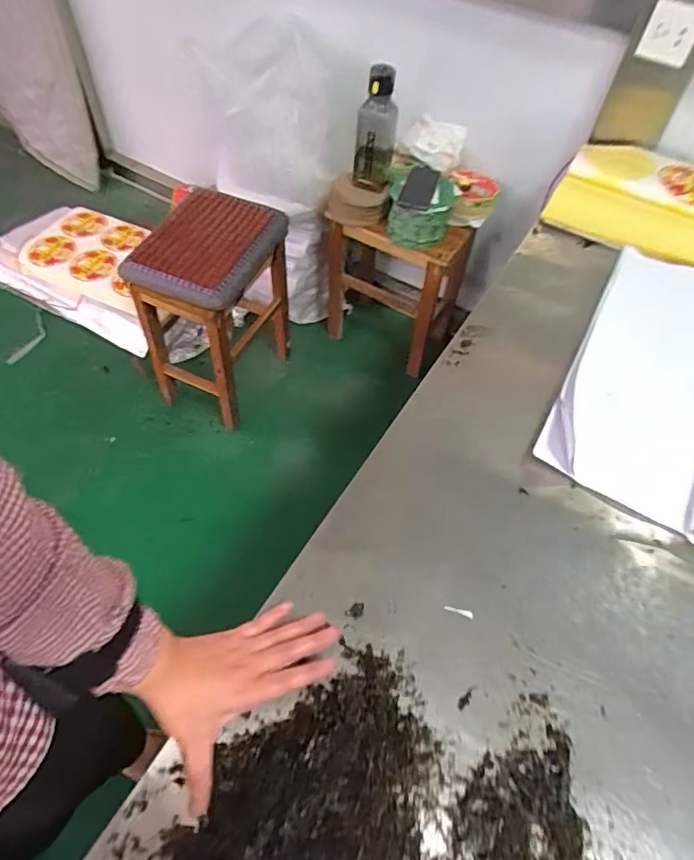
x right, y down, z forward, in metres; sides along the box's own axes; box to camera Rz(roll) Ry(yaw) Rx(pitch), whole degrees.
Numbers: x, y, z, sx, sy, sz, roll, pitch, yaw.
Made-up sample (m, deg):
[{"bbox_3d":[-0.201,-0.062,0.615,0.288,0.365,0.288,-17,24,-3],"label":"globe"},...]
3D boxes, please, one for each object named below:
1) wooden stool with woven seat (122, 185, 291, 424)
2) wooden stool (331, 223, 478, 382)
[{"bbox_3d":[-0.315,-0.311,1.342,0.278,0.423,0.384,13,56,5],"label":"wooden stool with woven seat"},{"bbox_3d":[0.123,-0.415,1.479,0.336,0.372,0.244,32,59,17],"label":"wooden stool"}]

